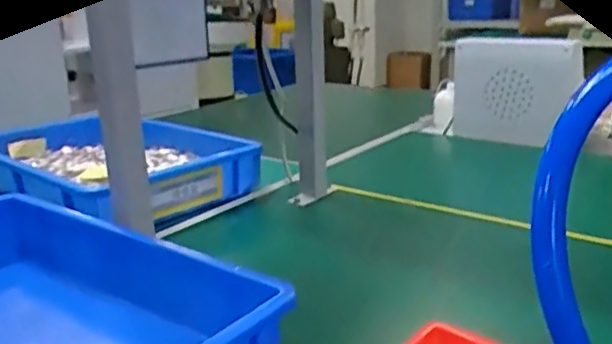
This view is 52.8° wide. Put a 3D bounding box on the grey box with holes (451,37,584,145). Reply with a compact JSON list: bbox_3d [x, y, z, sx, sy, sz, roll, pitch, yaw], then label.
[{"bbox_3d":[0.396,-0.156,1.166,0.222,0.189,0.033,3,18,17],"label":"grey box with holes"}]

